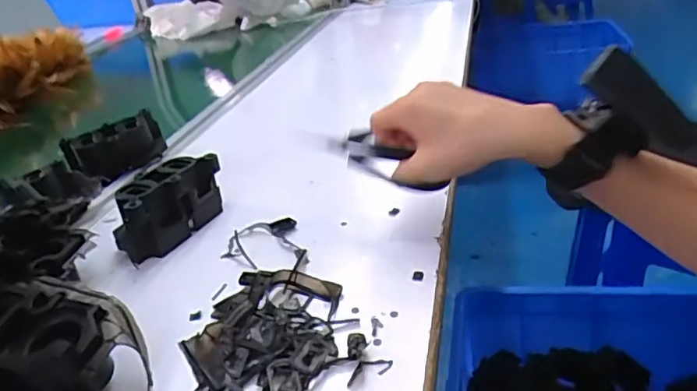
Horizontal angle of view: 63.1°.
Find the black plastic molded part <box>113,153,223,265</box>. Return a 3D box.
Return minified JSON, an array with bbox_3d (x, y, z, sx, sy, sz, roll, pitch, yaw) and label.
[{"bbox_3d":[-0.144,0.008,0.450,0.043,0.051,0.099,9,32,28],"label":"black plastic molded part"}]

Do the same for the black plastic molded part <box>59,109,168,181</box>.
[{"bbox_3d":[-0.242,-0.050,0.588,0.095,0.049,0.035,-19,29,-21],"label":"black plastic molded part"}]

